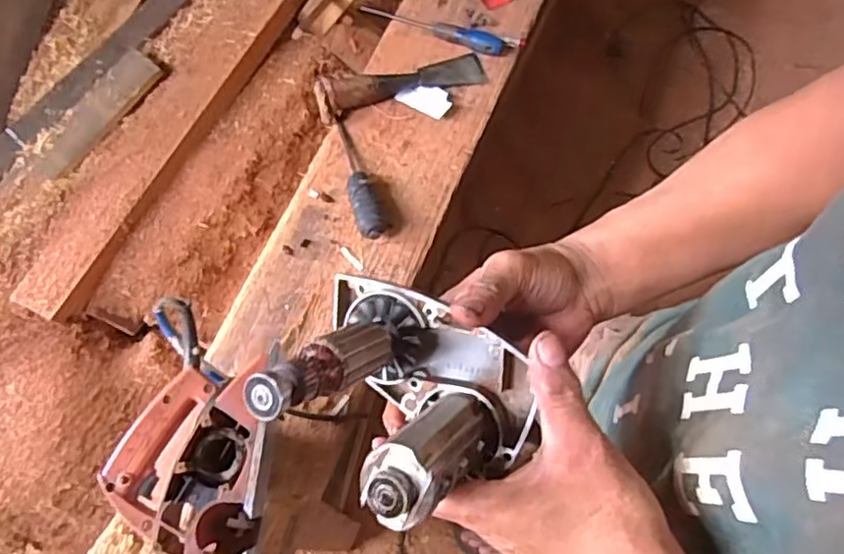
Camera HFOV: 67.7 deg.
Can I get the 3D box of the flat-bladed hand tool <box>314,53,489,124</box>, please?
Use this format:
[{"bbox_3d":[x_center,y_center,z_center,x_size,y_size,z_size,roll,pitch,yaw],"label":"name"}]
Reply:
[{"bbox_3d":[-0.029,-0.274,0.876,0.240,0.041,0.051,-17,70,-7],"label":"flat-bladed hand tool"}]

